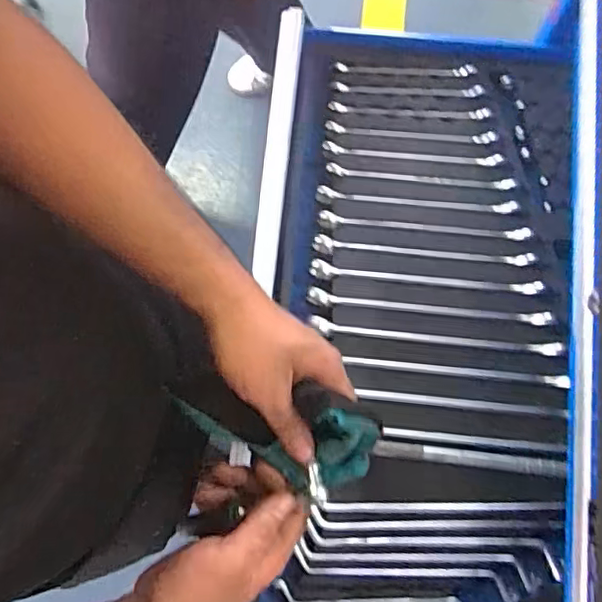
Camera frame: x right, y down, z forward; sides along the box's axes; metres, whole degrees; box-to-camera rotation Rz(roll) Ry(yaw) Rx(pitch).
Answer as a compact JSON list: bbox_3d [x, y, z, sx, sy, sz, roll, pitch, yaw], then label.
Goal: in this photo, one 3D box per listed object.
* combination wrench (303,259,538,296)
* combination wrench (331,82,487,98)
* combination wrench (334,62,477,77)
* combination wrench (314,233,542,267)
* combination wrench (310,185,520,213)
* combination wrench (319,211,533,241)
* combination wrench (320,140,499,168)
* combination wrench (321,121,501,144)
[{"bbox_3d":[0.120,-0.022,0.574,0.222,0.008,0.017,5,80,2],"label":"combination wrench"},{"bbox_3d":[0.111,-0.219,0.615,0.154,0.007,0.011,3,80,2],"label":"combination wrench"},{"bbox_3d":[0.109,-0.241,0.618,0.145,0.006,0.011,3,80,2],"label":"combination wrench"},{"bbox_3d":[0.119,-0.049,0.580,0.215,0.009,0.017,5,80,2],"label":"combination wrench"},{"bbox_3d":[0.115,-0.100,0.592,0.198,0.005,0.016,5,80,2],"label":"combination wrench"},{"bbox_3d":[0.121,-0.073,0.586,0.208,0.008,0.016,6,80,2],"label":"combination wrench"},{"bbox_3d":[0.114,-0.149,0.602,0.179,0.006,0.013,5,80,2],"label":"combination wrench"},{"bbox_3d":[0.113,-0.173,0.606,0.173,0.008,0.012,5,80,2],"label":"combination wrench"}]

